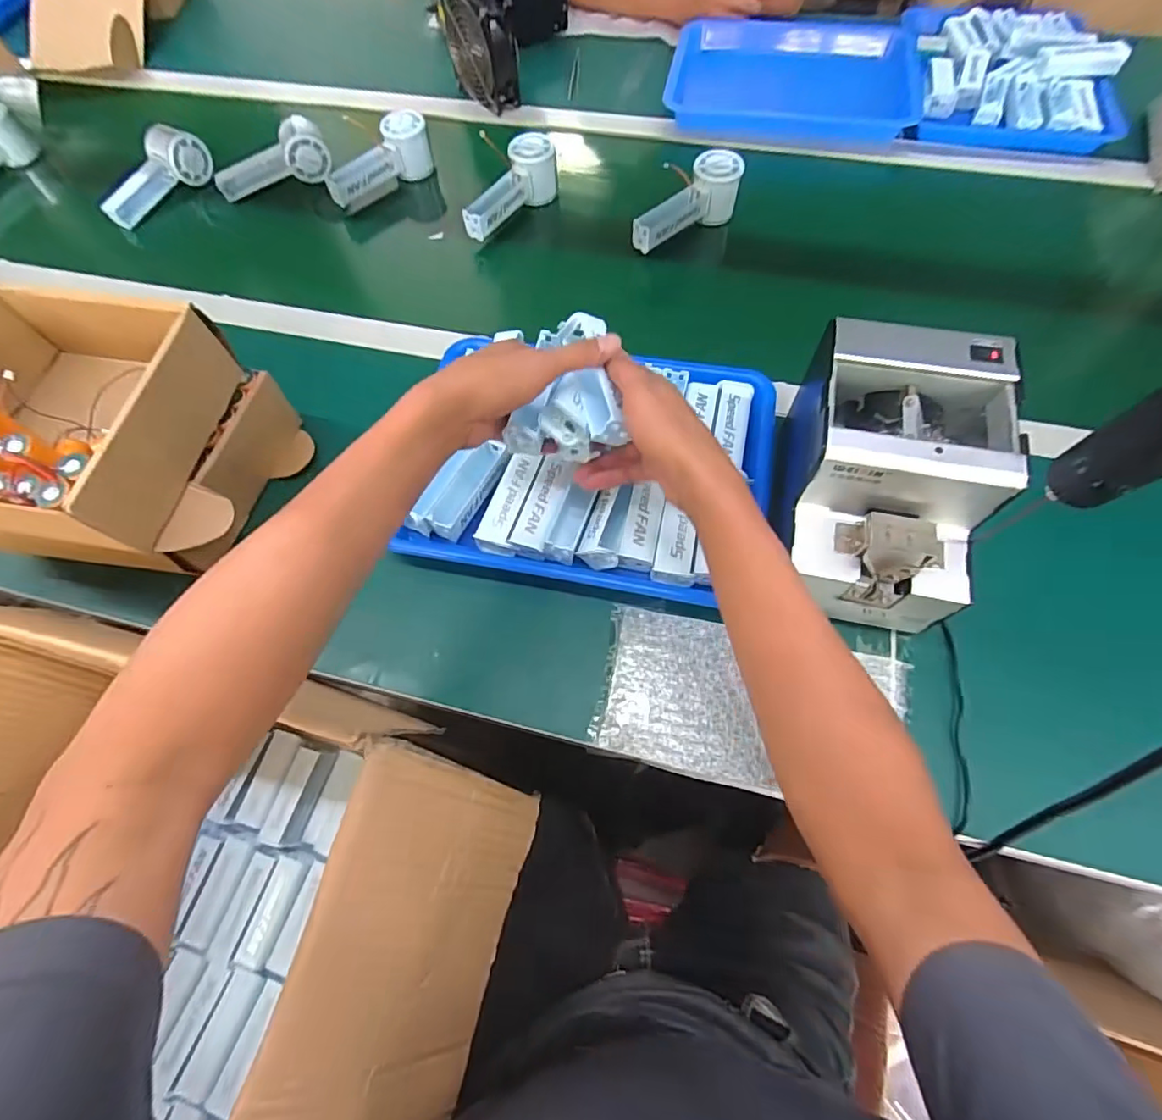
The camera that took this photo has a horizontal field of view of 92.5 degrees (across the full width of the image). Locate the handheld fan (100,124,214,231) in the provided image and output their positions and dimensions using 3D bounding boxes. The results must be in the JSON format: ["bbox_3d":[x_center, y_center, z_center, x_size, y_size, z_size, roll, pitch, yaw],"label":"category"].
[{"bbox_3d":[-0.561,-0.504,0.731,0.045,0.059,0.152,30,69,15],"label":"handheld fan"}]

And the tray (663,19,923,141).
[{"bbox_3d":[0.302,-0.701,0.799,0.330,0.034,0.259,9,66,7],"label":"tray"}]

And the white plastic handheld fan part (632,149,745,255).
[{"bbox_3d":[0.120,-0.424,0.659,0.150,0.058,0.063,-29,67,-11],"label":"white plastic handheld fan part"}]

